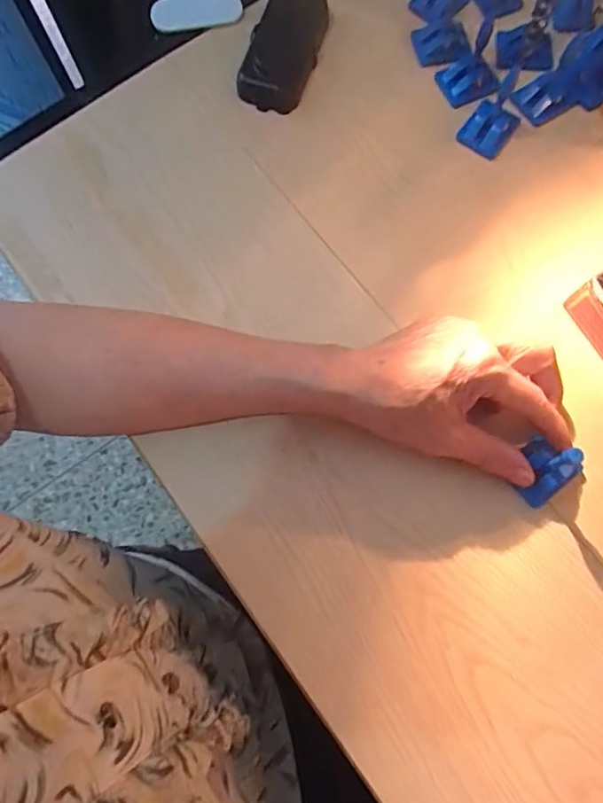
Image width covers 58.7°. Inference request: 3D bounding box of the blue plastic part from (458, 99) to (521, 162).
[{"bbox_3d":[0.148,-0.217,0.422,0.036,0.020,0.040,32,78,8],"label":"blue plastic part"}]

